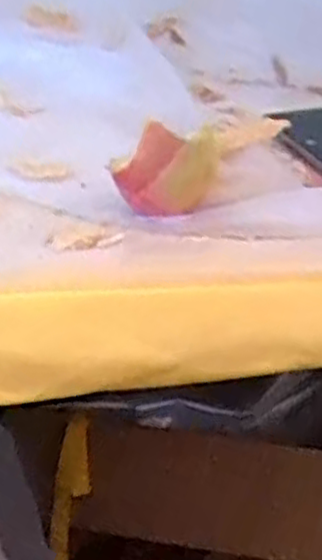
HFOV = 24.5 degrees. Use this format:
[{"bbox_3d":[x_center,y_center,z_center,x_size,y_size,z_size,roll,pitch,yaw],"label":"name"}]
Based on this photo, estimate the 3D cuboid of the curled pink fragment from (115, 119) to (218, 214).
[{"bbox_3d":[0.003,-0.073,0.514,0.067,0.067,0.032,4,32,0],"label":"curled pink fragment"}]

